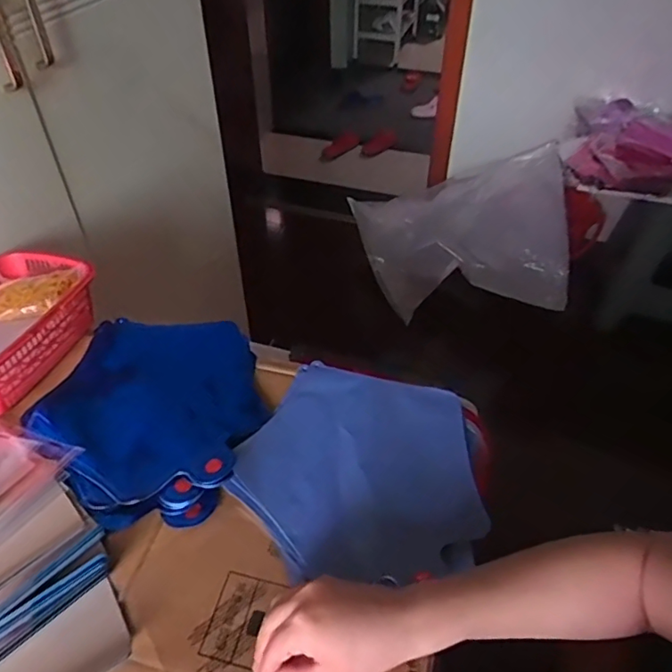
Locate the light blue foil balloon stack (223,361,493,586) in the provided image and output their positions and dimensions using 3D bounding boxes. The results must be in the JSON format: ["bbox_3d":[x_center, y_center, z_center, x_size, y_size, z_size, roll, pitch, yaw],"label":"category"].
[{"bbox_3d":[0.019,0.115,0.529,0.218,0.016,0.221,-1,43,-1],"label":"light blue foil balloon stack"}]

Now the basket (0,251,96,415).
[{"bbox_3d":[-0.379,-0.005,0.616,0.141,0.073,0.207,10,44,11],"label":"basket"}]

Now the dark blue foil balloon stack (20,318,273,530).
[{"bbox_3d":[-0.188,0.067,0.572,0.228,0.025,0.241,16,46,17],"label":"dark blue foil balloon stack"}]

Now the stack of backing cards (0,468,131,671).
[{"bbox_3d":[-0.248,0.196,0.437,0.119,0.031,0.188,-29,50,-27],"label":"stack of backing cards"}]

